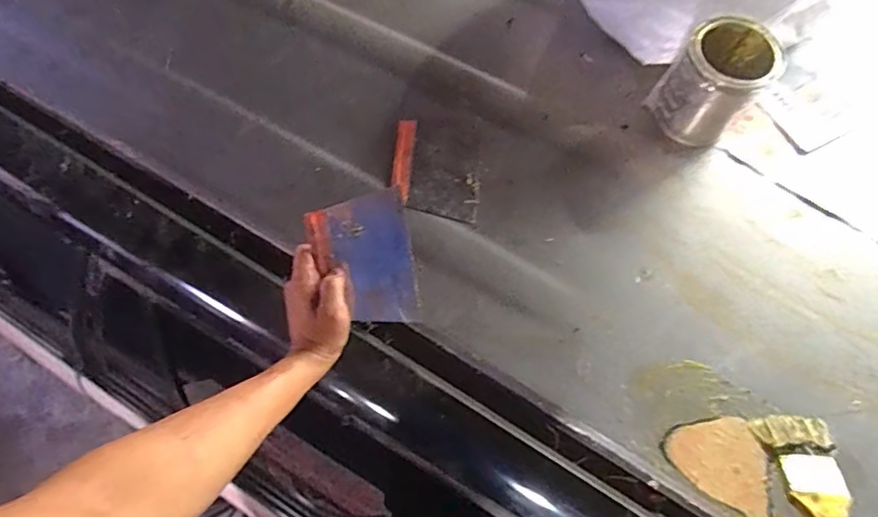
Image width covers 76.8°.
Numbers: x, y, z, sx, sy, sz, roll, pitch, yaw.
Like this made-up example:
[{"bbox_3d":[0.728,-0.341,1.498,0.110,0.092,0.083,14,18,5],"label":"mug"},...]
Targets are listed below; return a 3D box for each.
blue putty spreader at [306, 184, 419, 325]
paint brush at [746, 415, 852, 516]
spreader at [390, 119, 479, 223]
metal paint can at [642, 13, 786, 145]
[{"bbox_3d":[-0.076,0.006,0.579,0.096,0.010,0.140,-12,108,-3],"label":"blue putty spreader"},{"bbox_3d":[0.314,0.205,0.449,0.055,0.020,0.179,5,40,3],"label":"paint brush"},{"bbox_3d":[-0.004,-0.109,0.665,0.101,0.018,0.129,2,66,1],"label":"spreader"},{"bbox_3d":[0.316,-0.206,0.644,0.103,0.115,0.099,0,66,0],"label":"metal paint can"}]

